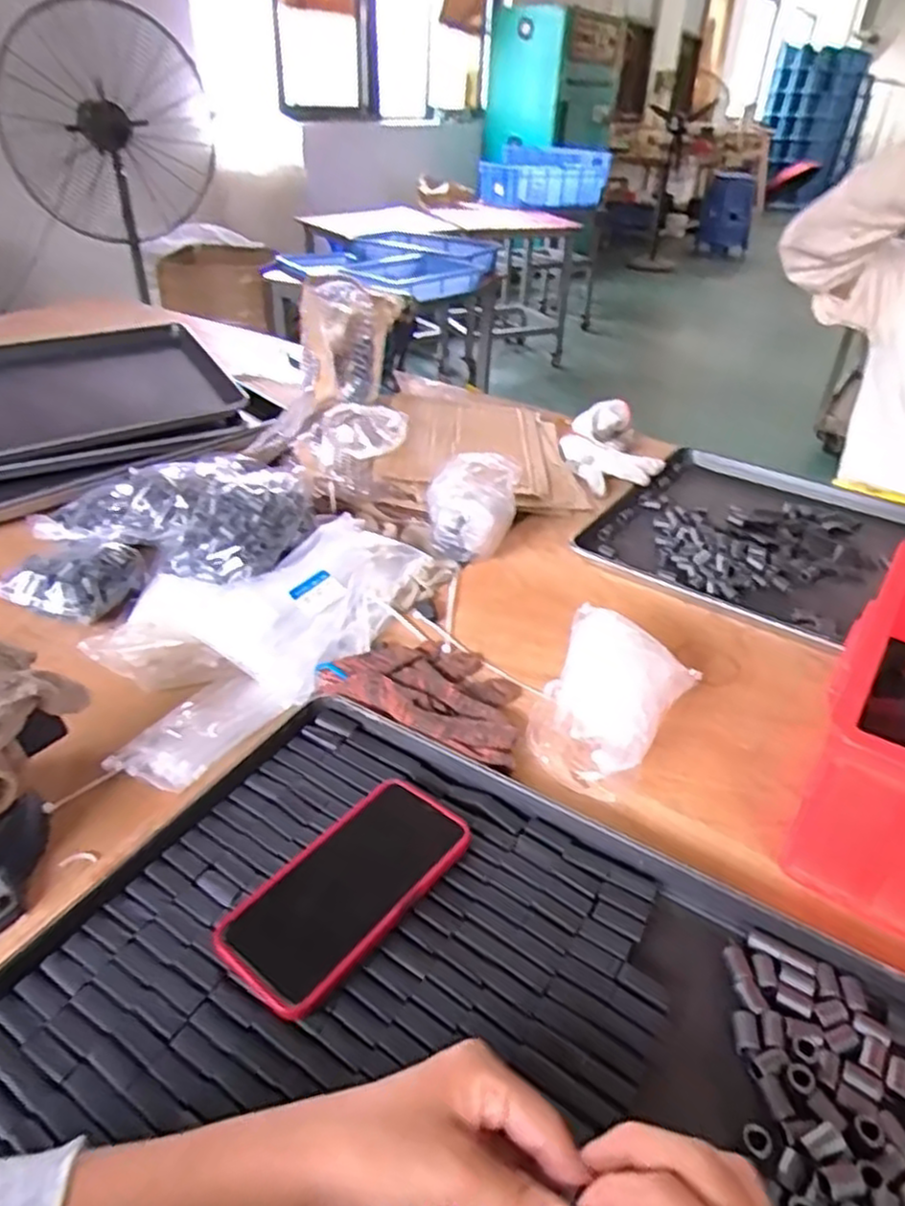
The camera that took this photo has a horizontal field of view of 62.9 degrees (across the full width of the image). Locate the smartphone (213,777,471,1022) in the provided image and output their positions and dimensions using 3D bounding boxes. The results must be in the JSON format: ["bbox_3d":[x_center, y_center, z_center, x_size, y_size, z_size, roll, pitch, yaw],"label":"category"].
[{"bbox_3d":[-0.066,0.185,0.486,0.082,0.019,0.171,26,41,29],"label":"smartphone"}]

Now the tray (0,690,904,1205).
[{"bbox_3d":[0.036,0.273,0.378,0.590,0.029,0.401,22,39,25],"label":"tray"}]

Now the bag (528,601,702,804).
[{"bbox_3d":[0.130,0.075,0.628,0.113,0.051,0.174,21,39,24],"label":"bag"}]

